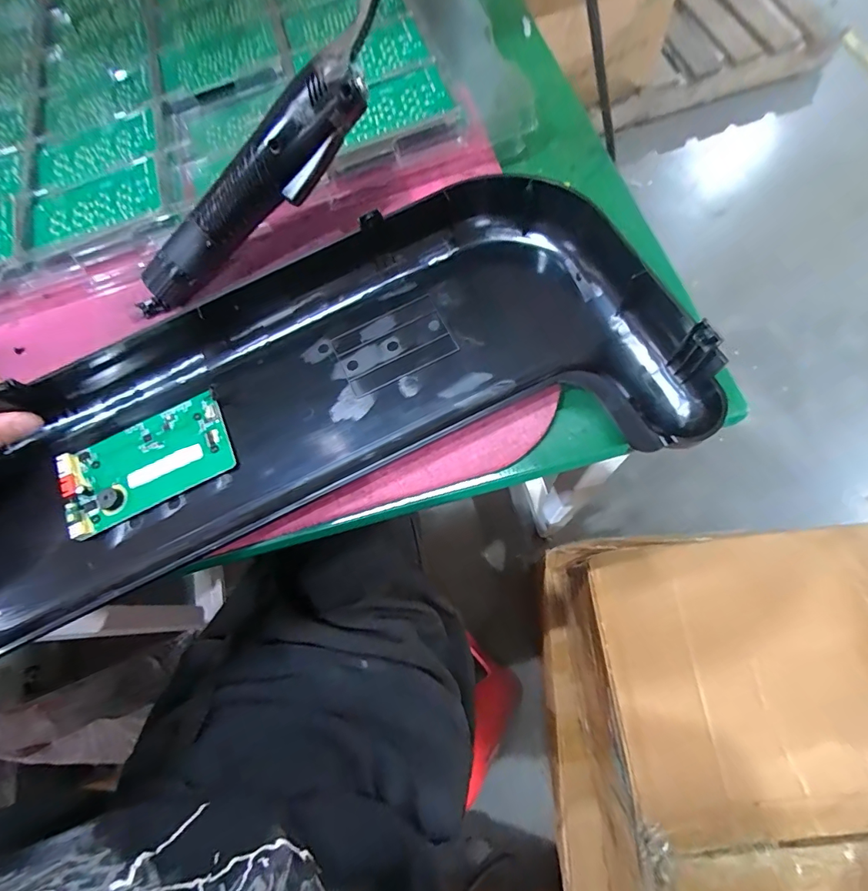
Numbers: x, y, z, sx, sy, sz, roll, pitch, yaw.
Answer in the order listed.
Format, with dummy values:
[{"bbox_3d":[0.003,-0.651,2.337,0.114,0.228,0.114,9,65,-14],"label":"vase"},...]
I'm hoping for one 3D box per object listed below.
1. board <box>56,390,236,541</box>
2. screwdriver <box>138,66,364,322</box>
[{"bbox_3d":[-0.184,0.011,0.290,0.105,0.013,0.060,-26,77,-6],"label":"board"},{"bbox_3d":[-0.131,-0.163,0.304,0.212,0.035,0.029,-33,76,20],"label":"screwdriver"}]

